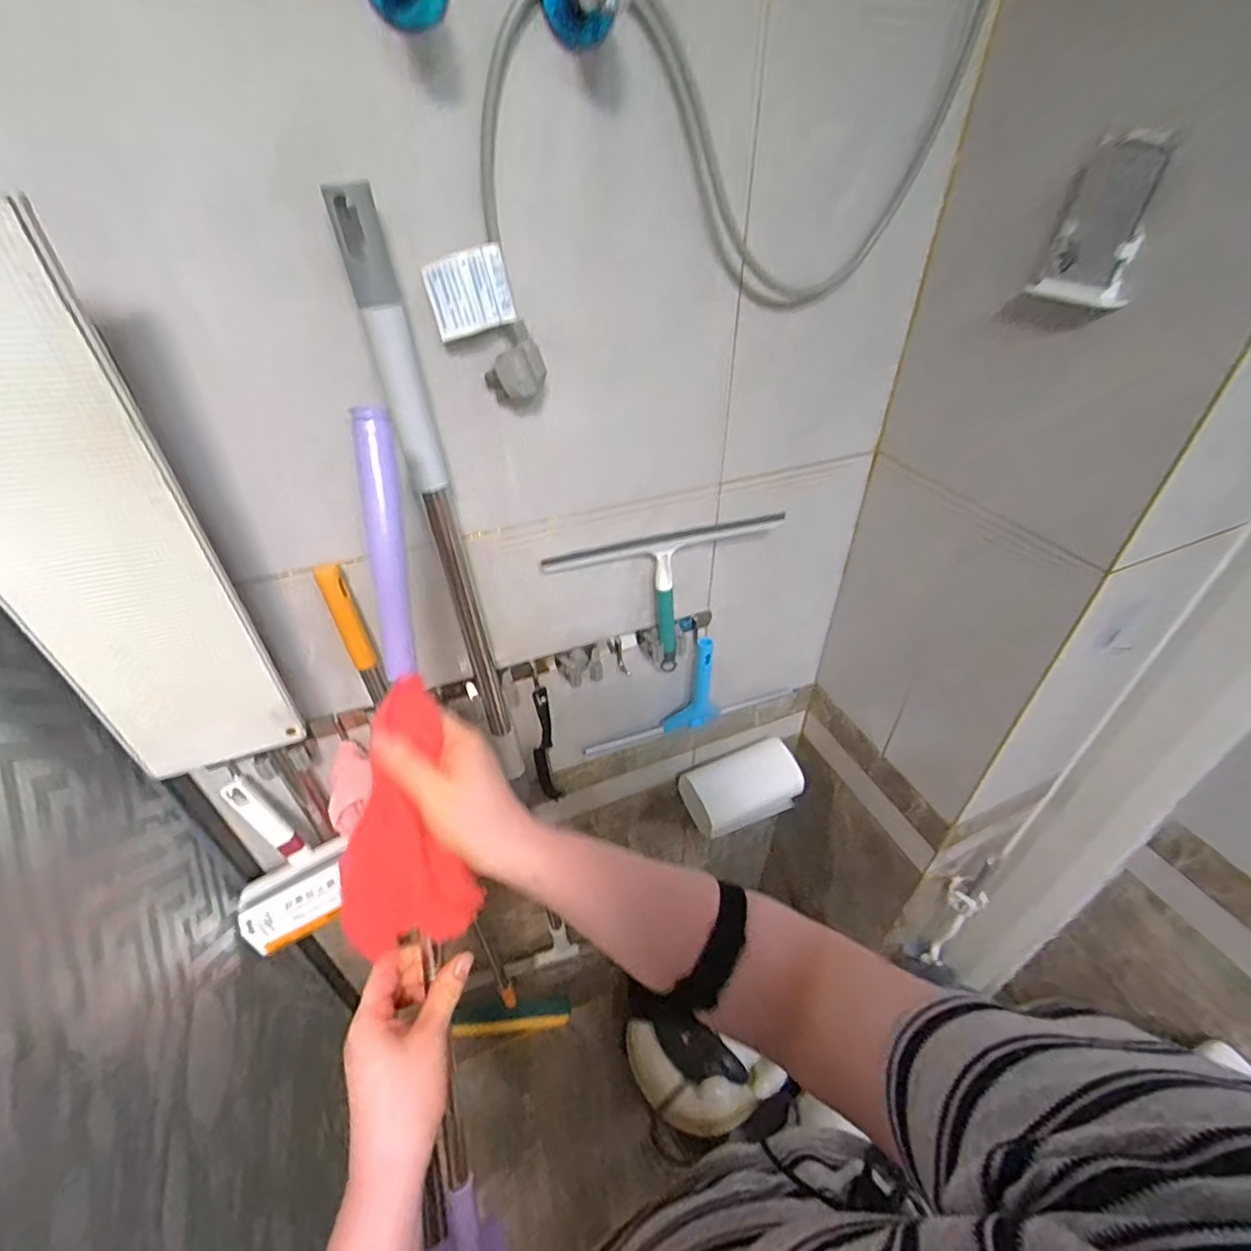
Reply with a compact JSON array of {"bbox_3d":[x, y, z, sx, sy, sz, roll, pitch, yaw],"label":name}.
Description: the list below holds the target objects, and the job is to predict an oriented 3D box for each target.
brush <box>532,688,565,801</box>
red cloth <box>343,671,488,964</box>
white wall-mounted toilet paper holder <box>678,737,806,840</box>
[{"bbox_3d":[-0.109,0.164,0.788,0.031,0.223,0.030,-11,40,-9],"label":"brush"},{"bbox_3d":[-0.144,0.126,0.387,0.087,0.181,0.021,2,7,6],"label":"red cloth"},{"bbox_3d":[0.192,0.267,0.962,0.178,0.098,0.107,-22,43,-21],"label":"white wall-mounted toilet paper holder"}]

